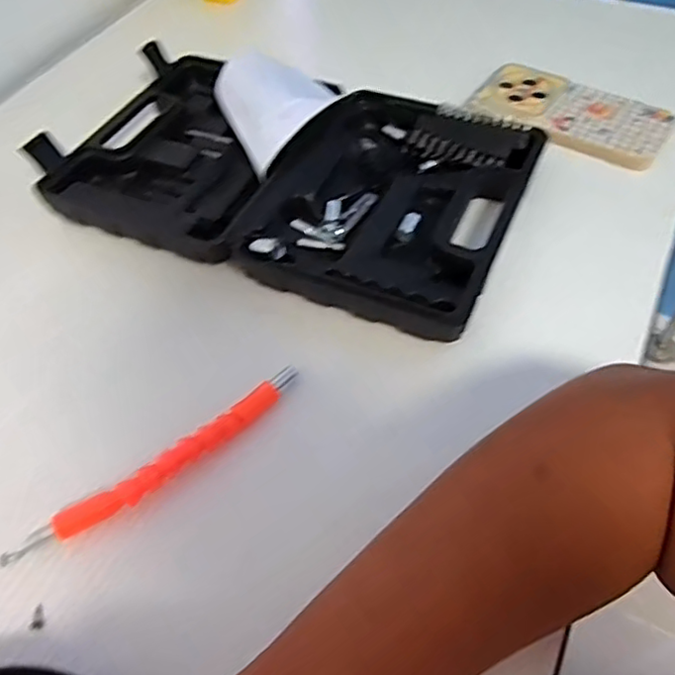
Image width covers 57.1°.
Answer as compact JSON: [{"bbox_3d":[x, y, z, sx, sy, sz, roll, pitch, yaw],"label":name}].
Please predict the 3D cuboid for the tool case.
[{"bbox_3d":[-0.039,-0.133,0.478,0.345,0.031,0.212,20,56,17],"label":"tool case"}]

